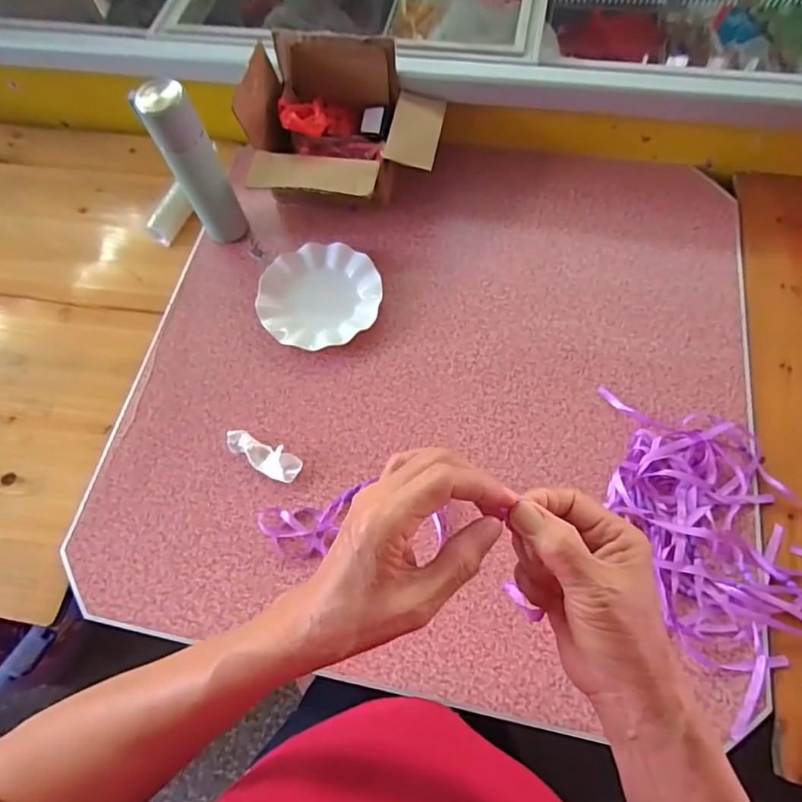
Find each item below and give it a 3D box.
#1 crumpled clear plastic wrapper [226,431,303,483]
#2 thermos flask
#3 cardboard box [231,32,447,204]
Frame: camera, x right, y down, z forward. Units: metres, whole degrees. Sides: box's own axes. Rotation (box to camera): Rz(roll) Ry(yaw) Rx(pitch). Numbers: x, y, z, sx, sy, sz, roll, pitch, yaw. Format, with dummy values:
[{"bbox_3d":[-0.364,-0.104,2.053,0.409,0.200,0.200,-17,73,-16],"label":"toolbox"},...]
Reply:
[{"bbox_3d":[-0.185,0.072,0.708,0.110,0.022,0.039,29,70,16],"label":"crumpled clear plastic wrapper"},{"bbox_3d":[-0.287,-0.324,0.753,0.066,0.256,0.058,-25,67,-7],"label":"thermos flask"},{"bbox_3d":[-0.084,-0.399,0.819,0.271,0.191,0.226,8,67,7],"label":"cardboard box"}]

